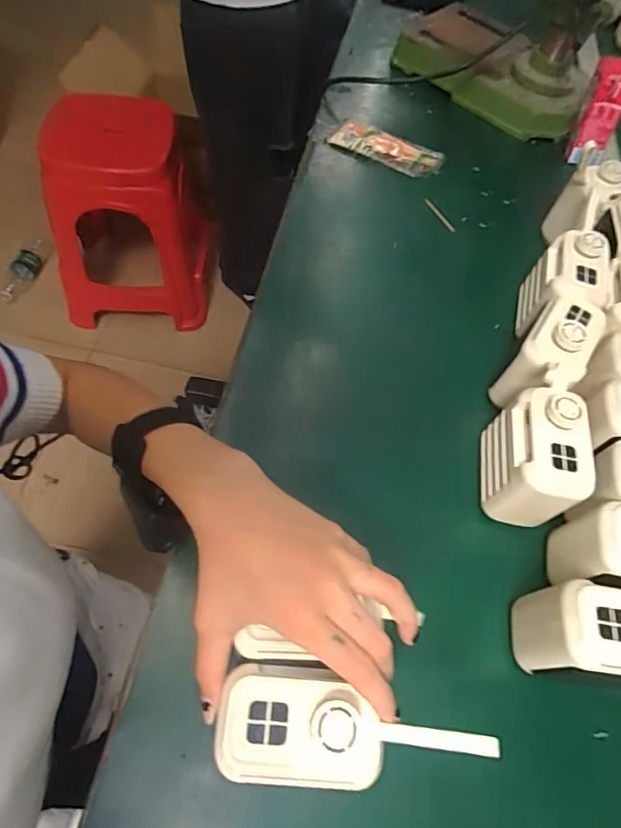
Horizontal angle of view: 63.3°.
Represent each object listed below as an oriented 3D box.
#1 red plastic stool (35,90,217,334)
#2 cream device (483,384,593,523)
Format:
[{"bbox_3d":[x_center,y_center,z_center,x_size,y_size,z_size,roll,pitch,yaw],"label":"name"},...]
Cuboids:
[{"bbox_3d":[-0.484,-0.504,1.326,0.390,0.459,0.353,-9,62,-12],"label":"red plastic stool"},{"bbox_3d":[0.175,0.035,0.399,0.052,0.088,0.081,13,60,0],"label":"cream device"}]

